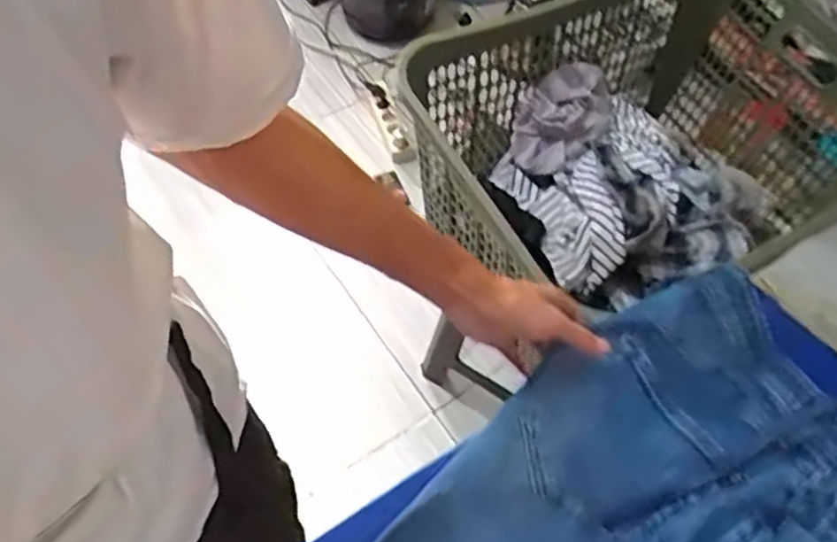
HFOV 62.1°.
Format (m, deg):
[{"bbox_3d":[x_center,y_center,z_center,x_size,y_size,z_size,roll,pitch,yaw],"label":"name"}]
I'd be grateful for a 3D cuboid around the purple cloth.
[{"bbox_3d":[0.203,-0.216,0.986,0.117,0.094,0.149,30,62,15],"label":"purple cloth"}]

